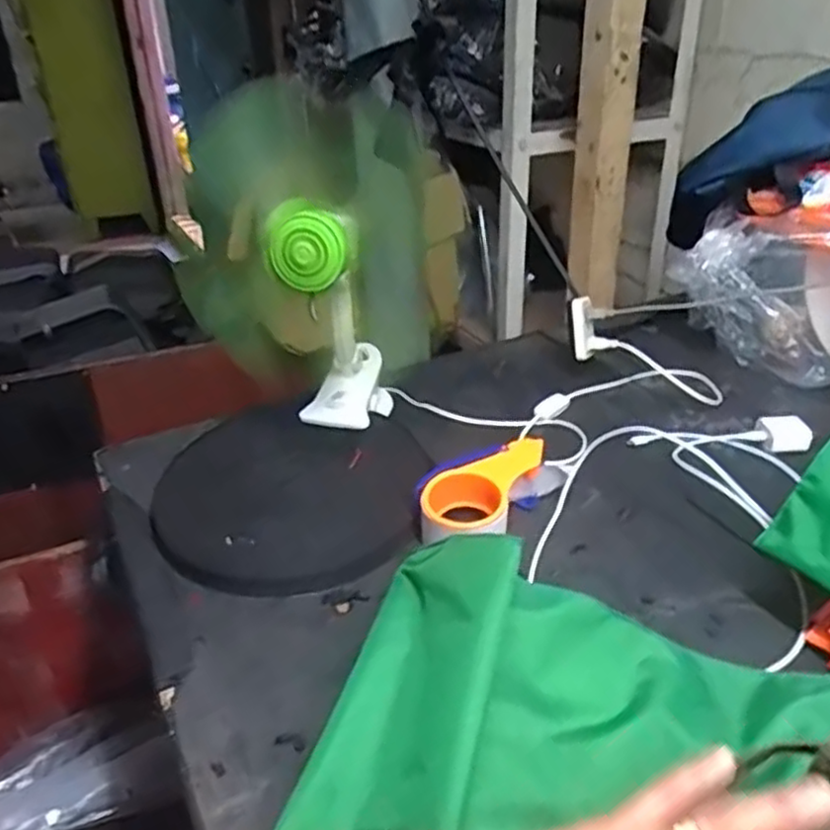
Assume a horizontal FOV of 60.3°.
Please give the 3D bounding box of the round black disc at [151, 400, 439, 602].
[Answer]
[{"bbox_3d":[-0.126,0.068,0.734,0.267,0.029,0.262,-6,30,-6],"label":"round black disc"}]

